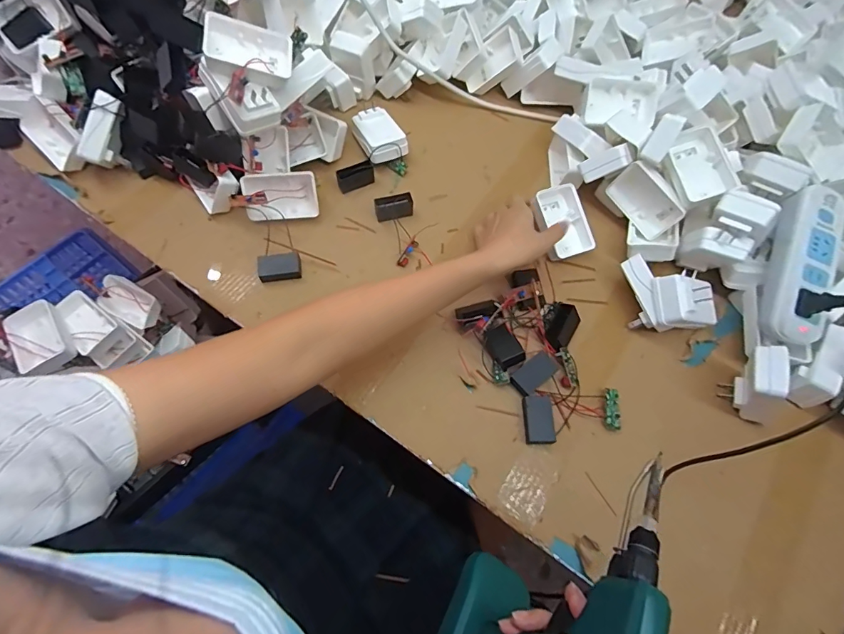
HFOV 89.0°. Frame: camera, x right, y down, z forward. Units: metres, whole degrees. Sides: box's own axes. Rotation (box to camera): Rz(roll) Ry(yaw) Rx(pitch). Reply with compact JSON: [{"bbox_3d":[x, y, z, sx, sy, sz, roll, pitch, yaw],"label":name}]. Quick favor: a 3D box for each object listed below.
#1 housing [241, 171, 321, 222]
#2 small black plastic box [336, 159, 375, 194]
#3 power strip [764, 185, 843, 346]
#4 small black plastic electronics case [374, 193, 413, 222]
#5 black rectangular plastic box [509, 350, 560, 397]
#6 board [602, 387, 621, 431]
[{"bbox_3d":[-0.179,-0.153,0.550,0.088,0.058,0.029,-16,32,-23],"label":"housing"},{"bbox_3d":[-0.090,-0.193,0.586,0.050,0.026,0.023,-23,69,-12],"label":"small black plastic box"},{"bbox_3d":[0.416,-0.055,0.468,0.058,0.030,0.170,16,85,5],"label":"power strip"},{"bbox_3d":[-0.037,-0.145,0.569,0.049,0.024,0.022,-10,67,-7],"label":"small black plastic electronics case"},{"bbox_3d":[0.126,0.064,0.482,0.054,0.015,0.028,-35,72,-16],"label":"black rectangular plastic box"},{"bbox_3d":[0.209,0.101,0.470,0.017,0.004,0.046,11,66,2],"label":"board"}]

